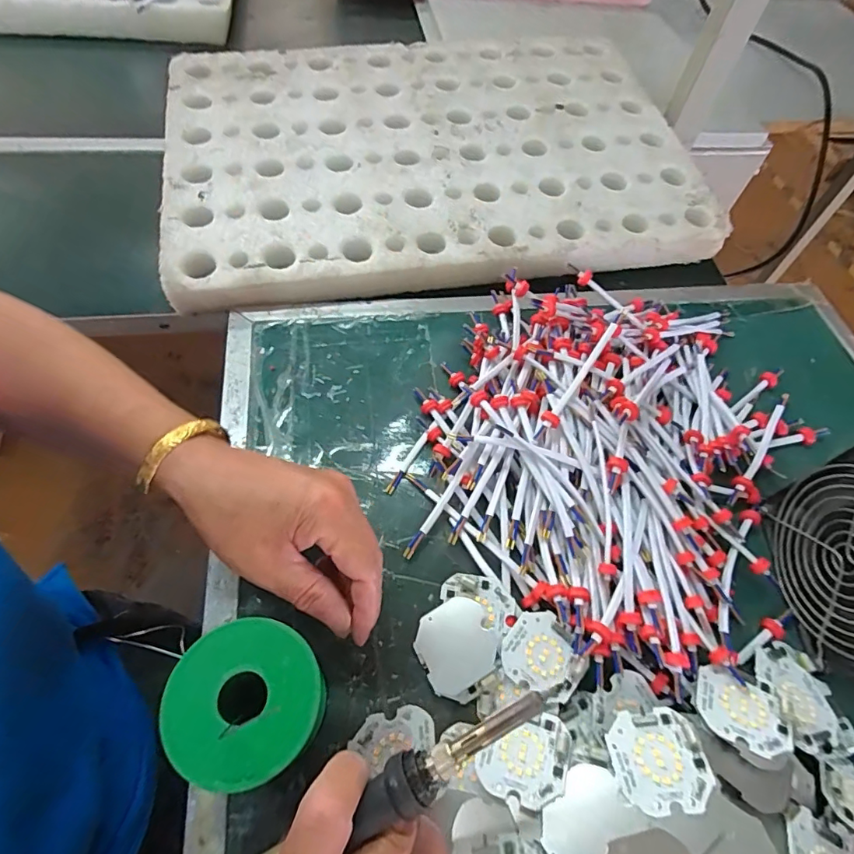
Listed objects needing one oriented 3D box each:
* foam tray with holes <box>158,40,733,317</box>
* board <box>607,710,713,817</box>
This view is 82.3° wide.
[{"bbox_3d":[0.009,-0.297,0.533,0.552,0.049,0.377,-8,59,-10],"label":"foam tray with holes"},{"bbox_3d":[0.120,0.173,0.254,0.046,0.004,0.044,-7,40,3],"label":"board"}]

